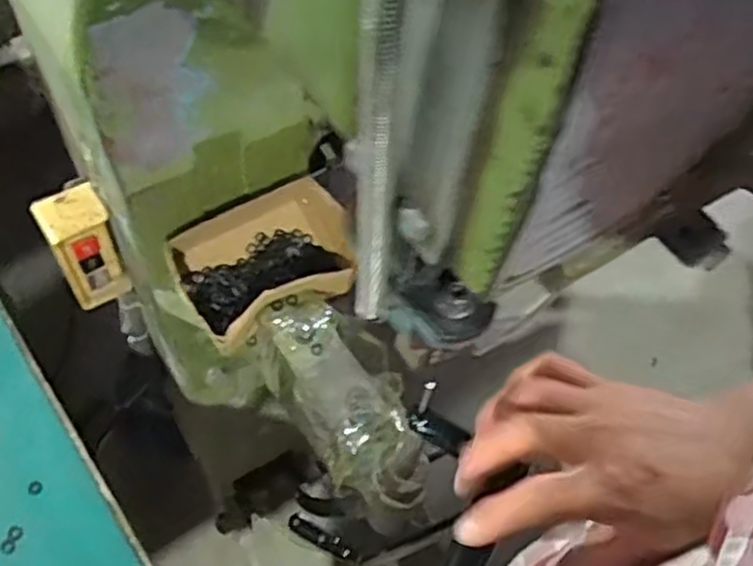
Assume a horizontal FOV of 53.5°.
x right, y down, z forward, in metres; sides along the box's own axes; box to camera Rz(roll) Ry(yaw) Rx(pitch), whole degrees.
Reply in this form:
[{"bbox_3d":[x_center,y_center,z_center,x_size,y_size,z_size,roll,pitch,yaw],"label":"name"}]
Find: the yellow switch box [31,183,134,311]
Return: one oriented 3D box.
[{"bbox_3d":[-0.249,-0.029,0.645,0.050,0.121,0.048,-28,68,-18],"label":"yellow switch box"}]

